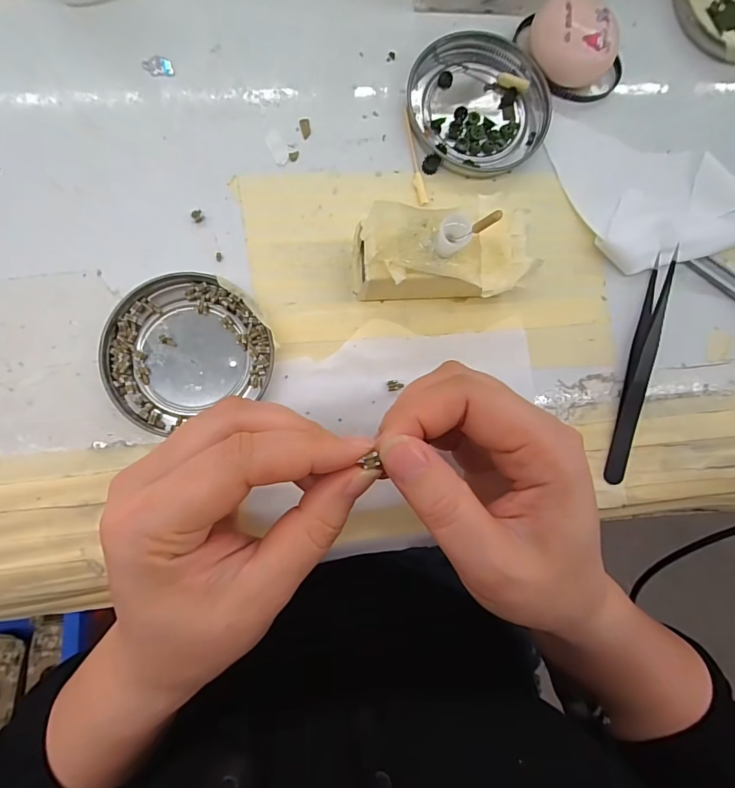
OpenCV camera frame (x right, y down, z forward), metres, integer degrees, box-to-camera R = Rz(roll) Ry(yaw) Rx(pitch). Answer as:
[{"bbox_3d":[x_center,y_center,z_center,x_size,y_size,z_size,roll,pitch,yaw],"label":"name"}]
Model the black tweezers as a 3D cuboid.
[{"bbox_3d":[0.150,-0.015,0.234,0.012,0.014,0.126,14,84,-4],"label":"black tweezers"}]

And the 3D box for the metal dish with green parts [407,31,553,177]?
[{"bbox_3d":[0.061,-0.164,0.241,0.074,0.009,0.080,0,85,-6],"label":"metal dish with green parts"}]

